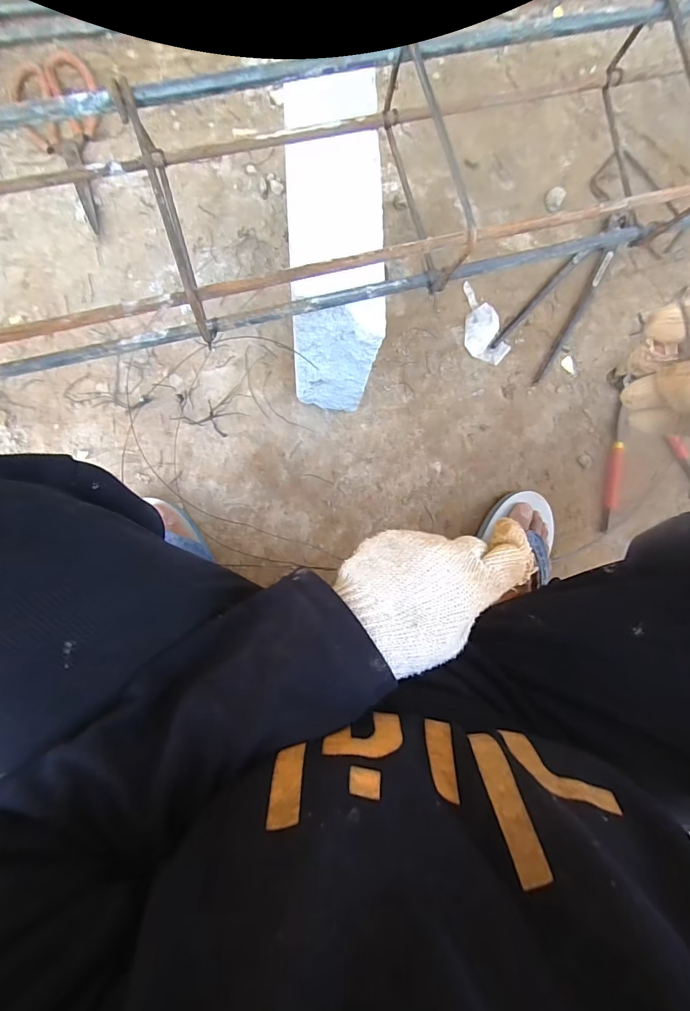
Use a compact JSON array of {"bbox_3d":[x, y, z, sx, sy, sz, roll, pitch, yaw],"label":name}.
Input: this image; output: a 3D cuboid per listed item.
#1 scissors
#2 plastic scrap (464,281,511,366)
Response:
[{"bbox_3d":[-0.314,-0.412,0.482,0.088,0.011,0.191,-14,93,-5],"label":"scissors"},{"bbox_3d":[0.175,-0.236,0.555,0.050,0.010,0.106,-27,94,-4],"label":"plastic scrap"}]

